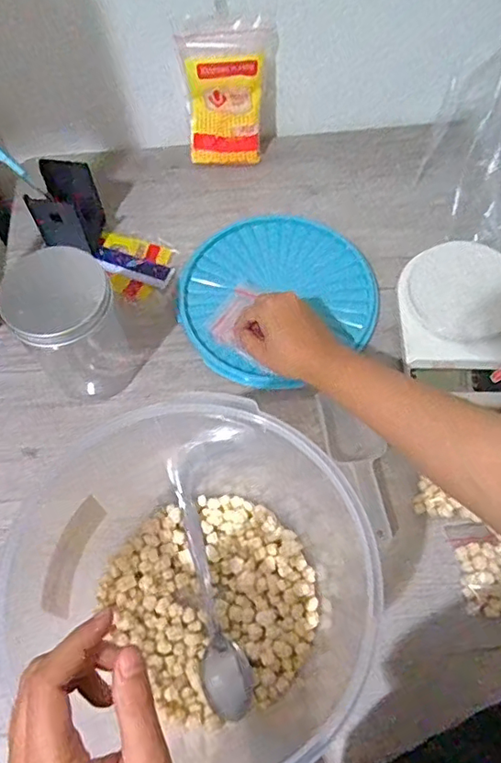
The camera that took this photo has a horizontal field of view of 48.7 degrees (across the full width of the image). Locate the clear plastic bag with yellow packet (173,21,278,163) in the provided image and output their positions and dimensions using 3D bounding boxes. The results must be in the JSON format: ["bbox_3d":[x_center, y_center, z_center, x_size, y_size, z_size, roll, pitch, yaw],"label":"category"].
[{"bbox_3d":[-0.024,-0.322,0.631,0.098,0.146,0.032,-2,46,2],"label":"clear plastic bag with yellow packet"}]

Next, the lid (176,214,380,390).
[{"bbox_3d":[0.026,-0.097,0.594,0.203,0.013,0.199,-1,65,2],"label":"lid"}]

